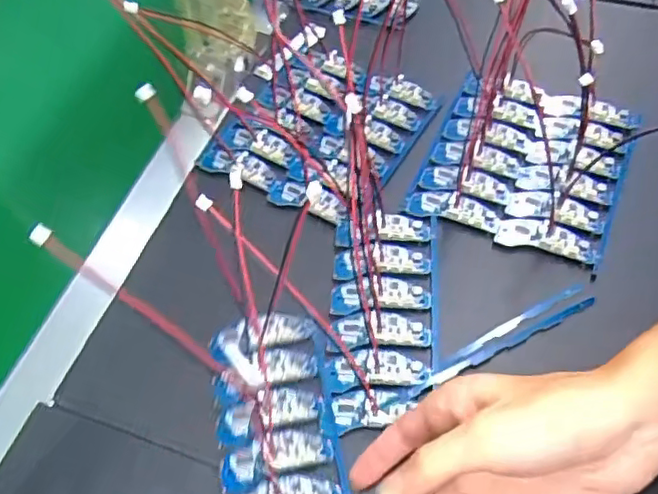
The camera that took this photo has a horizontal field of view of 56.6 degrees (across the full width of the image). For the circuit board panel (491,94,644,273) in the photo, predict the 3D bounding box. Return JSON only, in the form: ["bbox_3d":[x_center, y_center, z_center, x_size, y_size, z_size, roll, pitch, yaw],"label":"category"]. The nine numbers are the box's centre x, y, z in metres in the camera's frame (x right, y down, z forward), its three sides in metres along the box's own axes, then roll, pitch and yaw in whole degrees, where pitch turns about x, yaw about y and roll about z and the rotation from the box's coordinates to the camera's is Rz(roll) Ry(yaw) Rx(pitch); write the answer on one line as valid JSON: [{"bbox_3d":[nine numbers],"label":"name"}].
[{"bbox_3d":[0.177,-0.057,0.445,0.068,0.008,0.144,19,61,16],"label":"circuit board panel"}]

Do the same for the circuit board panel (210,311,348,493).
[{"bbox_3d":[-0.028,0.107,0.357,0.071,0.011,0.149,-16,56,-6],"label":"circuit board panel"}]

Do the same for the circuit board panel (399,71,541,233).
[{"bbox_3d":[0.114,-0.077,0.466,0.069,0.011,0.145,19,62,17],"label":"circuit board panel"}]

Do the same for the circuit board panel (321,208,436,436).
[{"bbox_3d":[0.036,0.040,0.395,0.070,0.009,0.149,1,58,5],"label":"circuit board panel"}]

